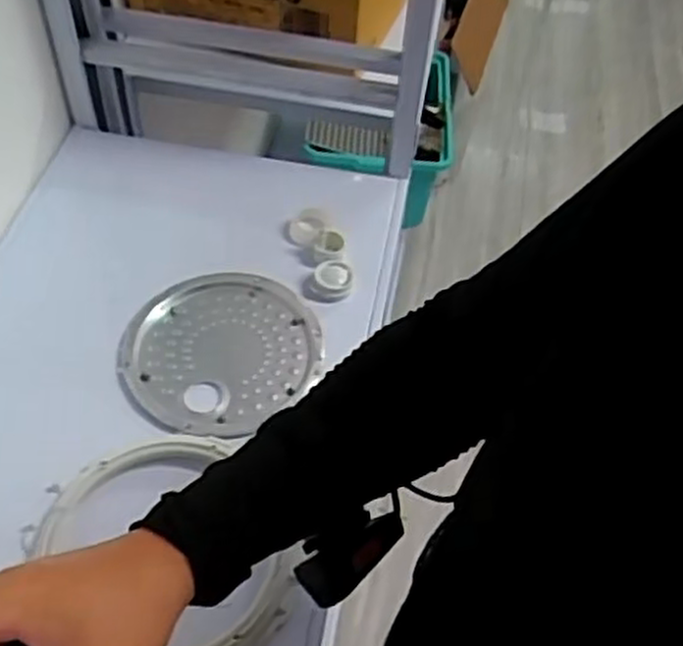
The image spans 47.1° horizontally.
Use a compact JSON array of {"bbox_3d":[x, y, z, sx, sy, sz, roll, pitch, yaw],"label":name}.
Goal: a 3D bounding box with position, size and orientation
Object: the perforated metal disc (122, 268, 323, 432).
[{"bbox_3d":[-0.113,0.024,0.744,0.186,0.017,0.168,-36,62,-28],"label":"perforated metal disc"}]

